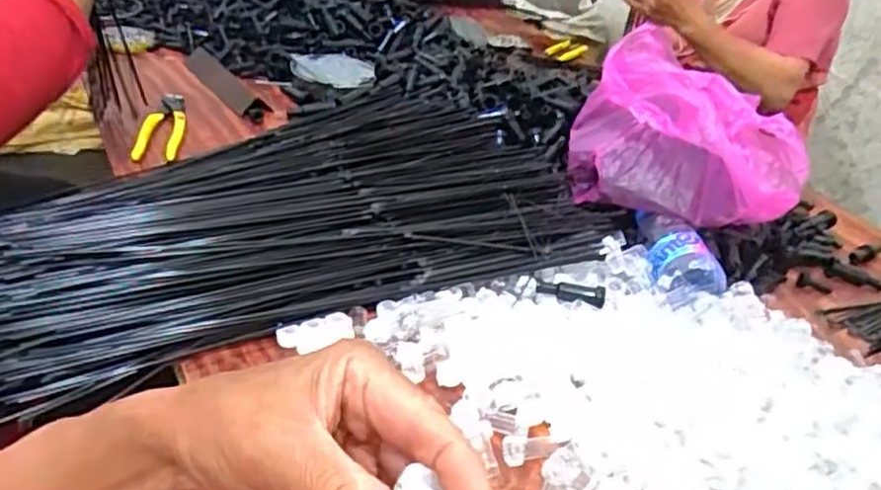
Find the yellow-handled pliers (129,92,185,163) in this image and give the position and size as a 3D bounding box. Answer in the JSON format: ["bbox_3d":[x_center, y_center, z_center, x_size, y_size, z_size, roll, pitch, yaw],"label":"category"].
[{"bbox_3d":[-0.347,-0.146,0.882,0.048,0.029,0.149,4,34,-9],"label":"yellow-handled pliers"}]

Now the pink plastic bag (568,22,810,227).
[{"bbox_3d":[0.291,-0.130,0.827,0.261,0.145,0.176,25,40,23],"label":"pink plastic bag"}]

